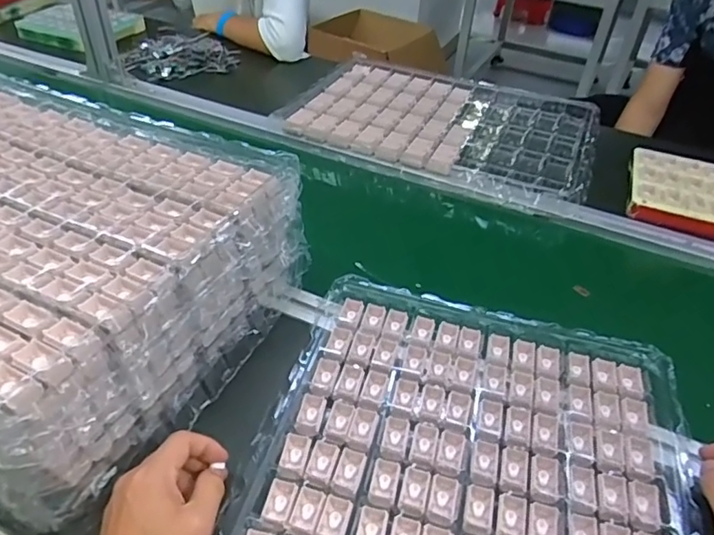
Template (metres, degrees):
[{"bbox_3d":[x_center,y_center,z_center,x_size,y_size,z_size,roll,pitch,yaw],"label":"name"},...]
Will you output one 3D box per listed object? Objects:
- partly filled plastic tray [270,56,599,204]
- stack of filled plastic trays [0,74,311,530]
[{"bbox_3d":[0.154,-0.262,0.939,0.492,0.031,0.363,18,43,15],"label":"partly filled plastic tray"},{"bbox_3d":[-0.345,-0.037,0.540,0.503,0.118,0.355,21,44,18],"label":"stack of filled plastic trays"}]

